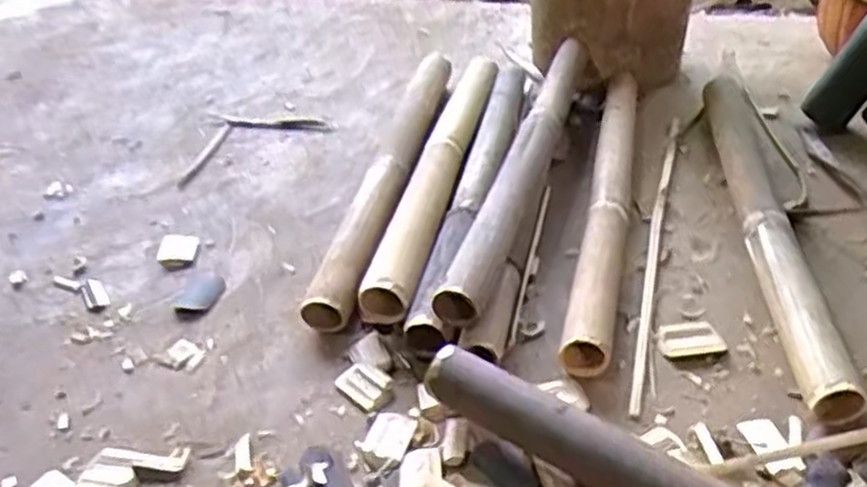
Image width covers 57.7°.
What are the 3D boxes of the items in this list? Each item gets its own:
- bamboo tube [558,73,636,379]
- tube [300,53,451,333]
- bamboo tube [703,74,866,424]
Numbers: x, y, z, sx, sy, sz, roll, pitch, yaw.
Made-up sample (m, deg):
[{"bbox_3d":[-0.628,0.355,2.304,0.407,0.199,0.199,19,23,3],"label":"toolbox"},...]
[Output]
[{"bbox_3d":[0.229,-0.069,1.024,0.055,0.058,0.620,5,39,15],"label":"bamboo tube"},{"bbox_3d":[-0.064,-0.101,1.097,0.070,0.075,0.641,4,39,14],"label":"tube"},{"bbox_3d":[0.403,-0.048,0.971,0.064,0.055,0.652,-1,38,8],"label":"bamboo tube"}]

